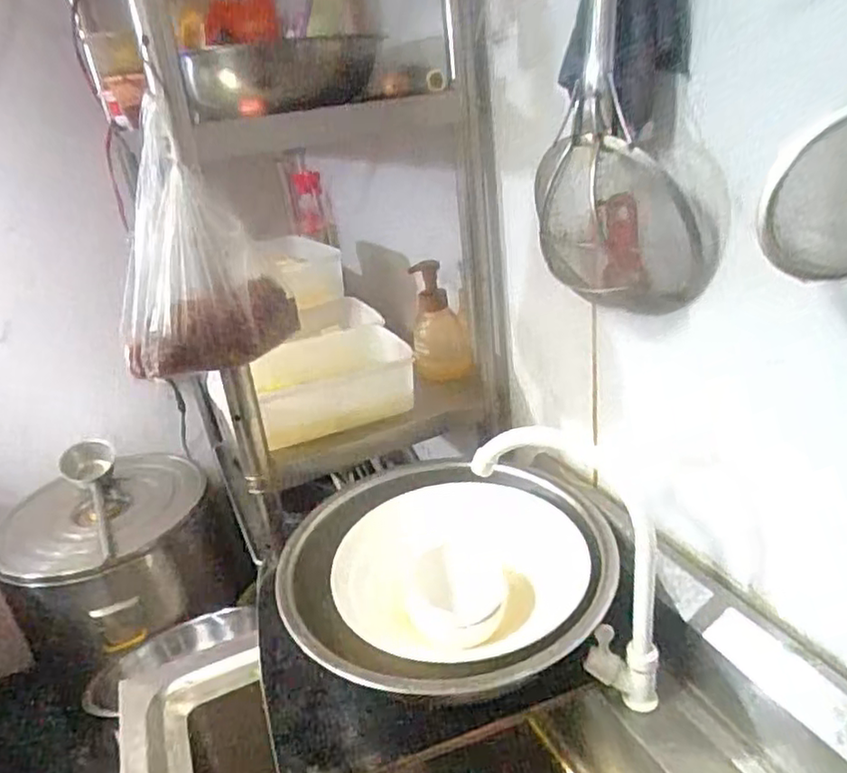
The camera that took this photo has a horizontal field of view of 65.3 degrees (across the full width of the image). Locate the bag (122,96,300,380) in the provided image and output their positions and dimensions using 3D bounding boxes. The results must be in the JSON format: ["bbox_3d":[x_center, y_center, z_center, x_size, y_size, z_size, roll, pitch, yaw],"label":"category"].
[{"bbox_3d":[-0.261,-0.147,0.736,0.181,0.248,0.097,-21,27,-27],"label":"bag"}]

